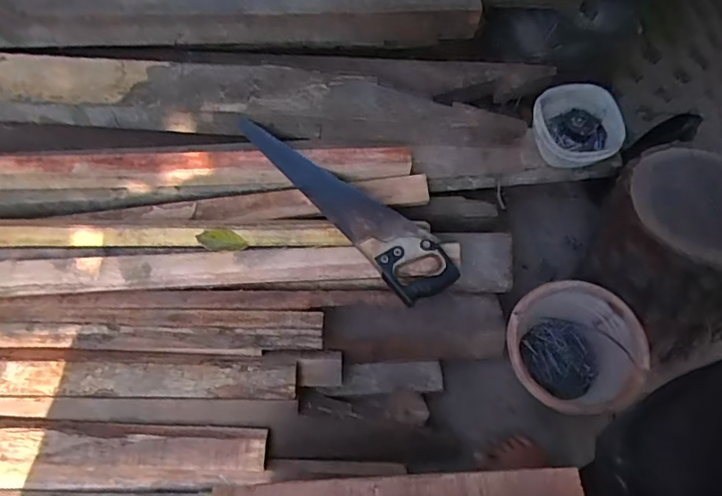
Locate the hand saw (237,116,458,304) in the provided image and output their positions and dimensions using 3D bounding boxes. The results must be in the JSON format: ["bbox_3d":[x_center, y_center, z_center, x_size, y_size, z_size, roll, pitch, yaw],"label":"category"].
[{"bbox_3d":[-0.024,-0.100,1.022,0.135,0.040,0.492,-35,69,-23],"label":"hand saw"}]

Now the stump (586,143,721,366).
[{"bbox_3d":[0.591,0.007,1.094,0.268,0.322,0.287,3,59,-4],"label":"stump"}]

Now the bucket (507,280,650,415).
[{"bbox_3d":[0.409,0.206,1.084,0.248,0.143,0.251,3,59,-4],"label":"bucket"}]

